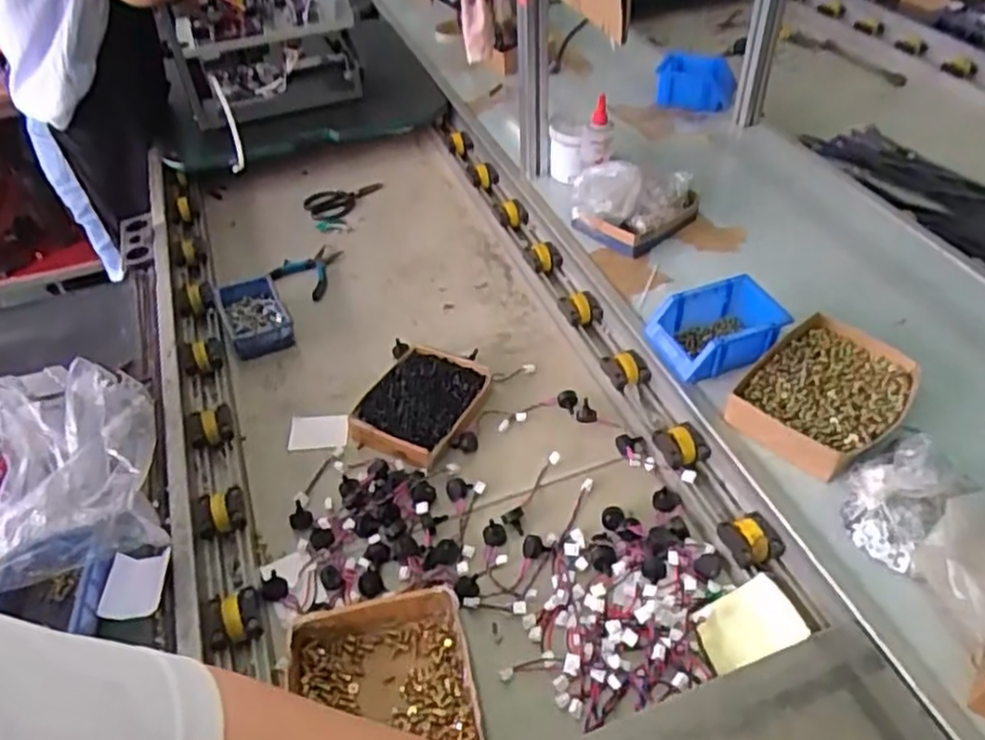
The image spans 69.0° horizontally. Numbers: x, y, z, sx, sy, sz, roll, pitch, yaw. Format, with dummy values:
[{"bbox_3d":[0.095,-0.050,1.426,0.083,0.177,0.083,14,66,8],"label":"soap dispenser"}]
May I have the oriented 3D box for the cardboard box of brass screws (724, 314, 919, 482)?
[{"bbox_3d":[0.416,0.032,0.891,0.229,0.050,0.164,-35,53,-27],"label":"cardboard box of brass screws"}]

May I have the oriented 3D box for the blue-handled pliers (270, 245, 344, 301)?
[{"bbox_3d":[-0.328,-0.173,1.253,0.105,0.019,0.146,4,46,8],"label":"blue-handled pliers"}]

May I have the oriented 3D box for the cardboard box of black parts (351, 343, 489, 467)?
[{"bbox_3d":[-0.100,0.043,1.010,0.146,0.039,0.184,19,50,21],"label":"cardboard box of black parts"}]

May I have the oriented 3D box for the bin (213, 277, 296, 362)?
[{"bbox_3d":[-0.376,-0.082,1.143,0.096,0.046,0.149,-22,48,-17],"label":"bin"}]

